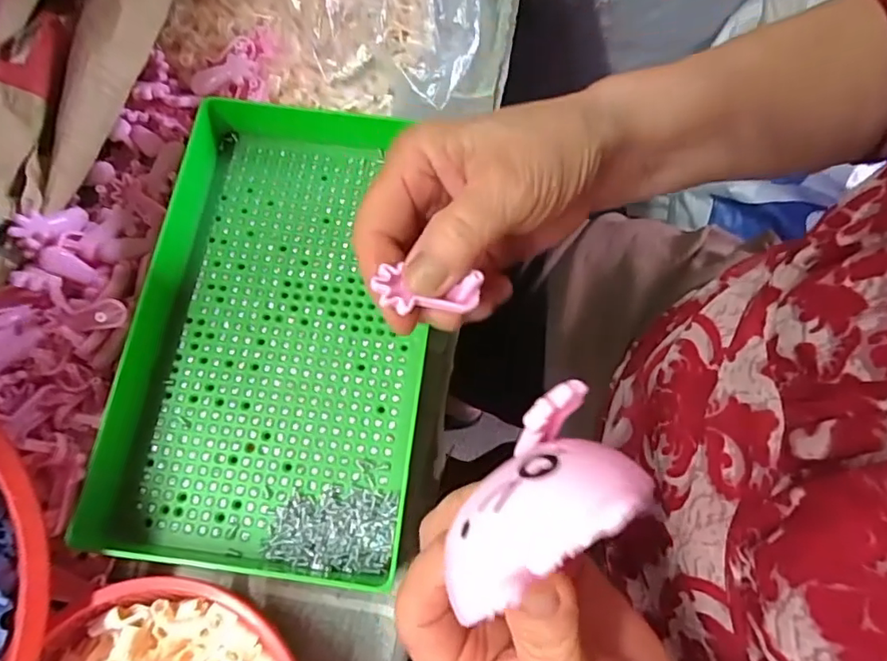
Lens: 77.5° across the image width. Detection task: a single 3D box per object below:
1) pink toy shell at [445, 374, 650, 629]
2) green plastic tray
[{"bbox_3d":[0.021,0.037,0.133,0.057,0.037,0.033,-31,76,-10],"label":"pink toy shell"},{"bbox_3d":[-0.088,-0.005,0.292,0.147,0.031,0.244,3,72,-1],"label":"green plastic tray"}]

